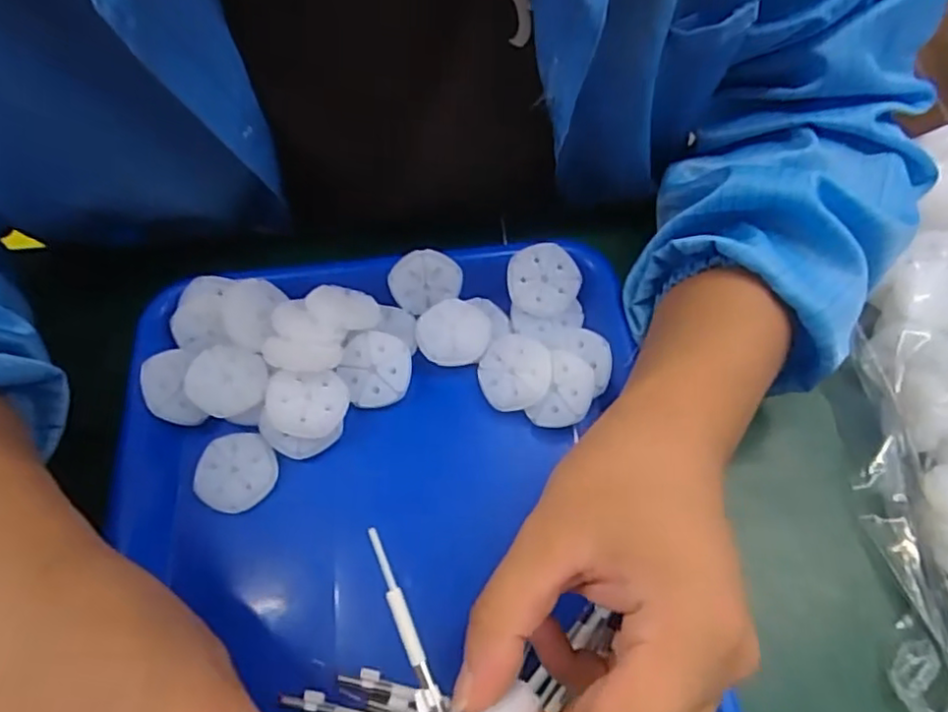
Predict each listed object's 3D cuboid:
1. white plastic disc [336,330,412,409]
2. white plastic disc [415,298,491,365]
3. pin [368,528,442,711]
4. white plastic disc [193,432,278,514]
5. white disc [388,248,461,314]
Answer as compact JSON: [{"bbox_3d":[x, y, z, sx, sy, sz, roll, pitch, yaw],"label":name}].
[{"bbox_3d":[-0.050,0.007,0.327,0.034,0.004,0.038,-4,81,7],"label":"white plastic disc"},{"bbox_3d":[-0.011,-0.014,0.339,0.037,0.005,0.040,-1,61,2],"label":"white plastic disc"},{"bbox_3d":[-0.023,0.088,0.213,0.007,0.004,0.064,-20,72,-9],"label":"pin"},{"bbox_3d":[-0.115,0.056,0.313,0.037,0.007,0.038,-1,61,2],"label":"white plastic disc"},{"bbox_3d":[-0.027,-0.040,0.345,0.037,0.031,0.004,-23,27,7],"label":"white disc"}]

